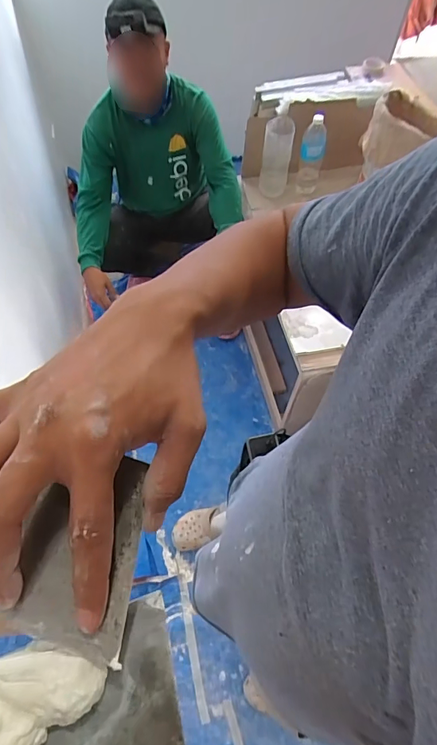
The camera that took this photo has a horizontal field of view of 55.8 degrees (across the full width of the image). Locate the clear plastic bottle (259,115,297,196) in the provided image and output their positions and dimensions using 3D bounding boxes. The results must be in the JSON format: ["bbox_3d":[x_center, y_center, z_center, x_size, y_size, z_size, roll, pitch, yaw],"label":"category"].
[{"bbox_3d":[0.209,-0.764,1.485,0.097,0.255,0.122,10,59,4],"label":"clear plastic bottle"}]

